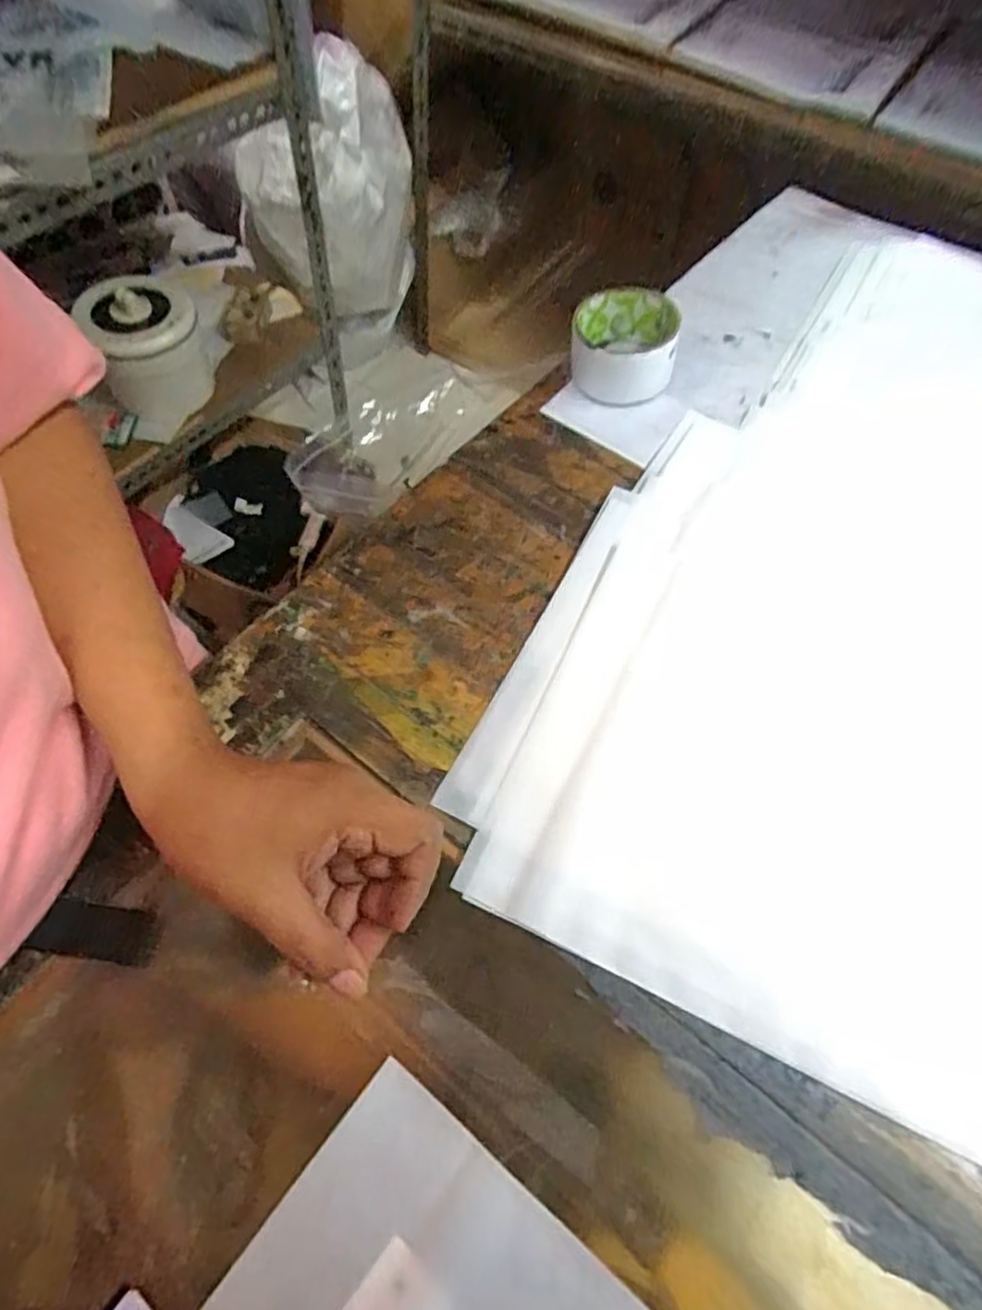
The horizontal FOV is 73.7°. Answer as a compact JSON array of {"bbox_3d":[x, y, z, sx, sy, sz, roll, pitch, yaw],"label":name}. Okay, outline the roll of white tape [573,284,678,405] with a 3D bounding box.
[{"bbox_3d":[0.104,-0.245,0.523,0.080,0.049,0.081,10,61,3],"label":"roll of white tape"}]

